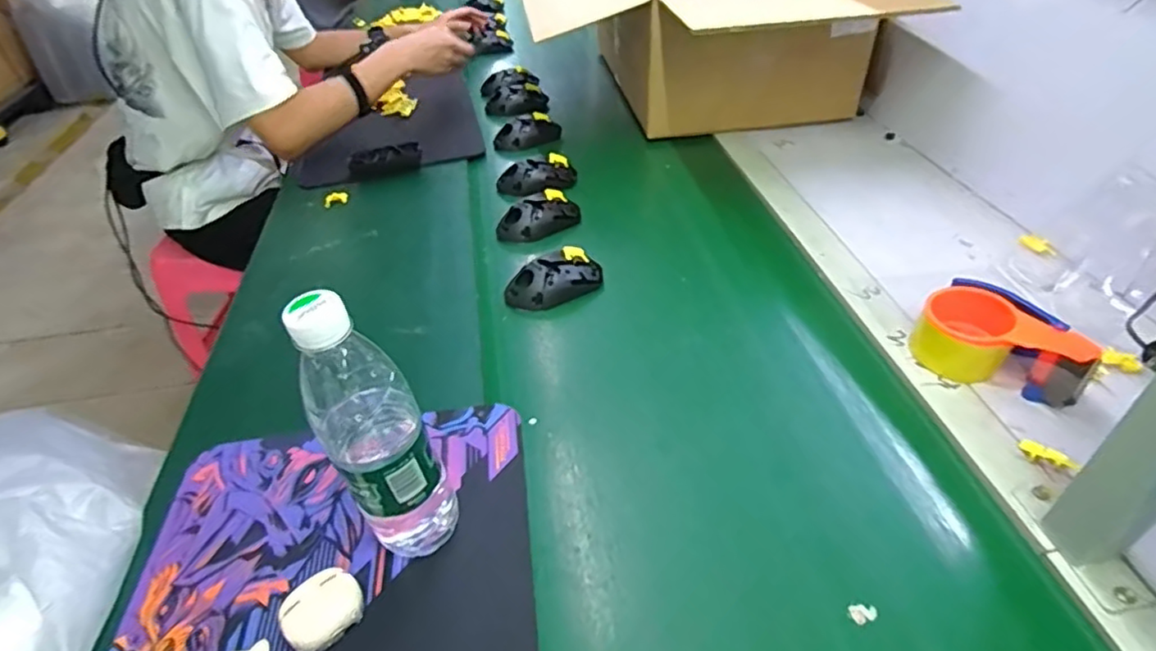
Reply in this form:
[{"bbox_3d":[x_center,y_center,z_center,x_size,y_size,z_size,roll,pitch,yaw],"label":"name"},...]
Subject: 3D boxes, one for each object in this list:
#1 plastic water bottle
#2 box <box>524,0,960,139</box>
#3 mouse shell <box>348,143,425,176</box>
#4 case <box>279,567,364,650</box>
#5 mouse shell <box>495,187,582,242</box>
[{"bbox_3d":[-0.132,0.079,0.420,0.070,0.236,0.058,-13,43,-11],"label":"plastic water bottle"},{"bbox_3d":[0.208,-0.568,1.154,0.579,0.215,0.677,-5,42,-2],"label":"box"},{"bbox_3d":[-0.299,-0.258,0.975,0.106,0.033,0.047,-7,42,-5],"label":"mouse shell"},{"bbox_3d":[-0.177,0.201,0.436,0.051,0.026,0.044,-26,47,-24],"label":"case"},{"bbox_3d":[-0.047,-0.145,0.829,0.116,0.036,0.072,-34,50,-30],"label":"mouse shell"}]

